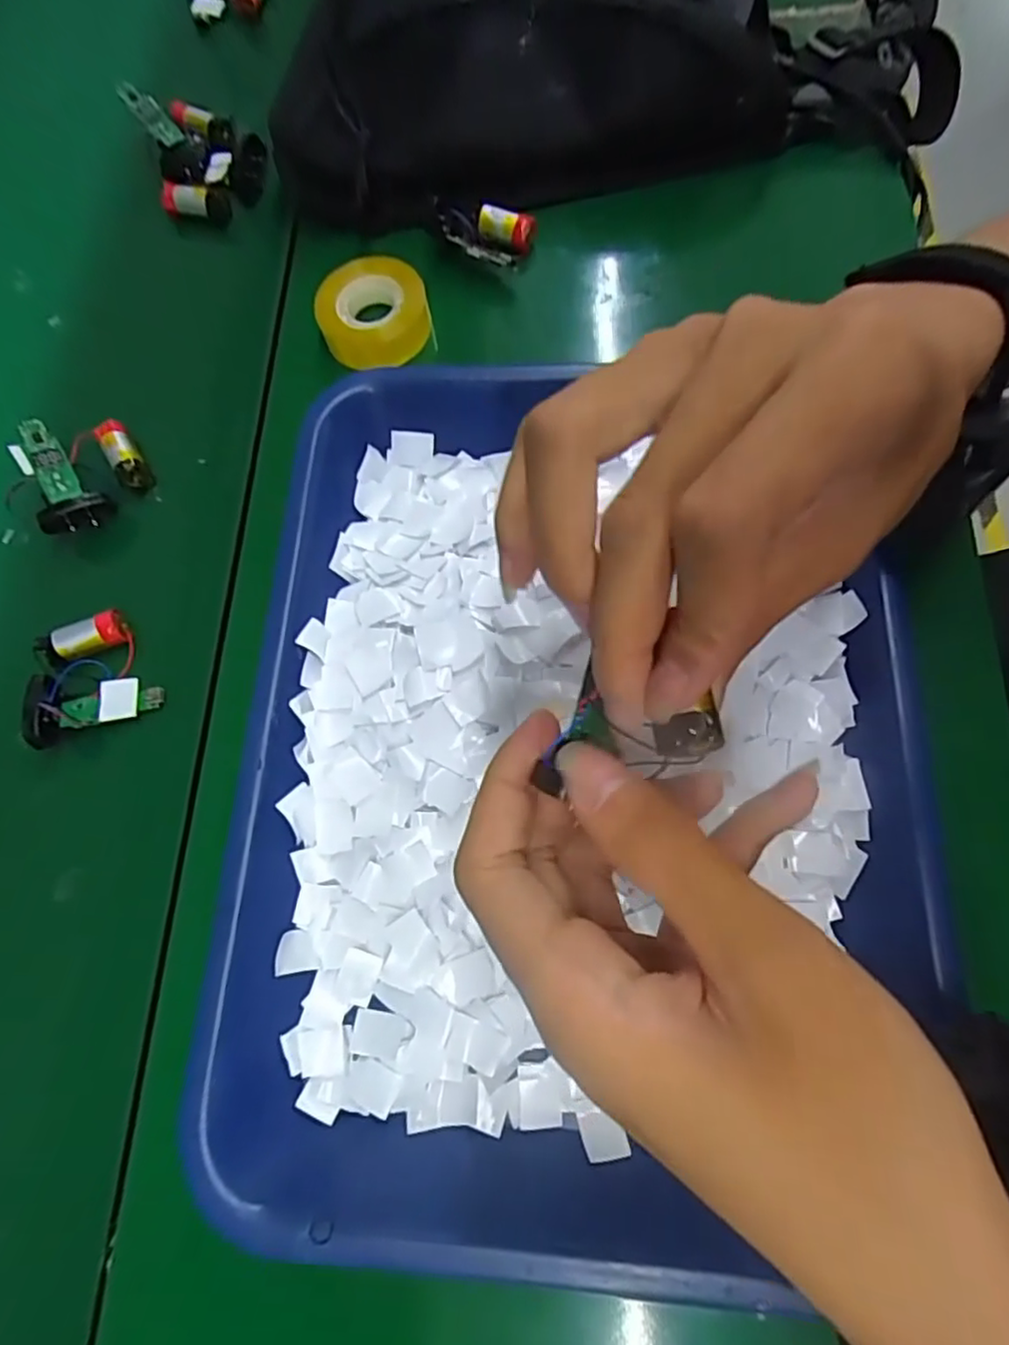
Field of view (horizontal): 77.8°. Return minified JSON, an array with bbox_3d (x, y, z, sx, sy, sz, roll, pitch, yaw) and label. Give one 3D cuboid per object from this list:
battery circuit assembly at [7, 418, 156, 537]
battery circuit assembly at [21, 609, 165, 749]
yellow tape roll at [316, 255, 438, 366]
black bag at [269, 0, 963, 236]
[{"bbox_3d":[-0.211,-0.100,0.309,0.045,0.031,0.062,38,77,13],"label":"battery circuit assembly"},{"bbox_3d":[-0.190,0.002,0.283,0.049,0.023,0.051,-27,73,-7],"label":"battery circuit assembly"},{"bbox_3d":[-0.068,-0.189,0.332,0.056,0.022,0.059,-12,72,-1],"label":"yellow tape roll"},{"bbox_3d":[0.068,-0.346,0.337,0.391,0.104,0.120,-15,74,-5],"label":"black bag"}]

